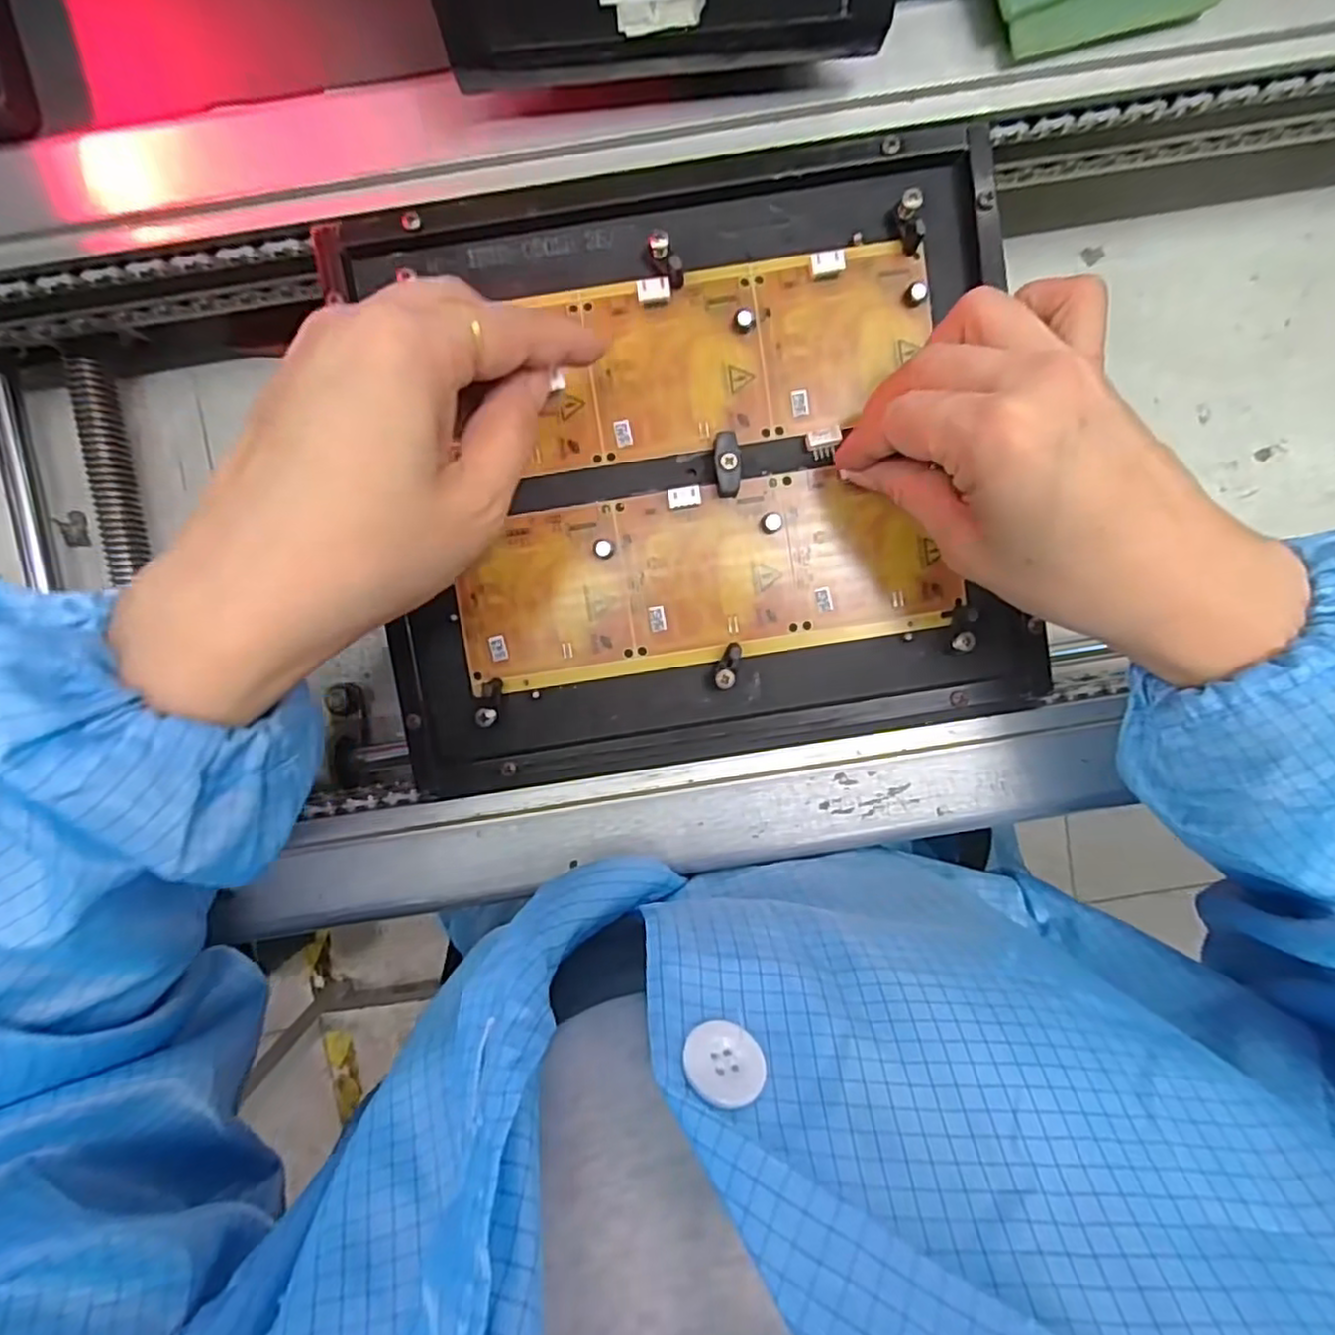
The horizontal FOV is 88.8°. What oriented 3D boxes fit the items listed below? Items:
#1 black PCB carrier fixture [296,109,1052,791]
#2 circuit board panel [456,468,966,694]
[{"bbox_3d":[0.010,-0.079,0.282,0.258,0.018,0.233,-9,95,2],"label":"black PCB carrier fixture"},{"bbox_3d":[0.015,-0.038,0.290,0.203,0.006,0.072,-8,95,2],"label":"circuit board panel"}]

